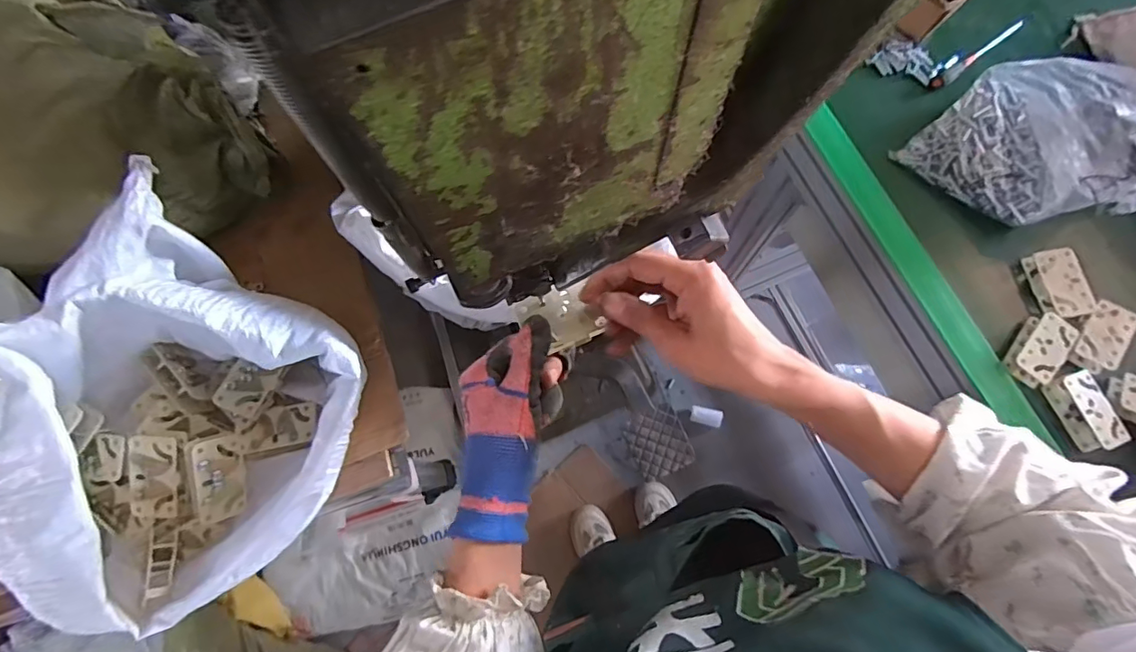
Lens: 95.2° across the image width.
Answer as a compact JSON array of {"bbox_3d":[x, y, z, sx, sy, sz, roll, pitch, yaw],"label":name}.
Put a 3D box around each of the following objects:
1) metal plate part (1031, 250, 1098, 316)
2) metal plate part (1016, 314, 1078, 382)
[{"bbox_3d":[0.557,-0.051,0.578,0.036,0.009,0.079,-14,74,-2],"label":"metal plate part"},{"bbox_3d":[0.524,0.023,0.563,0.040,0.006,0.077,37,78,11],"label":"metal plate part"}]

